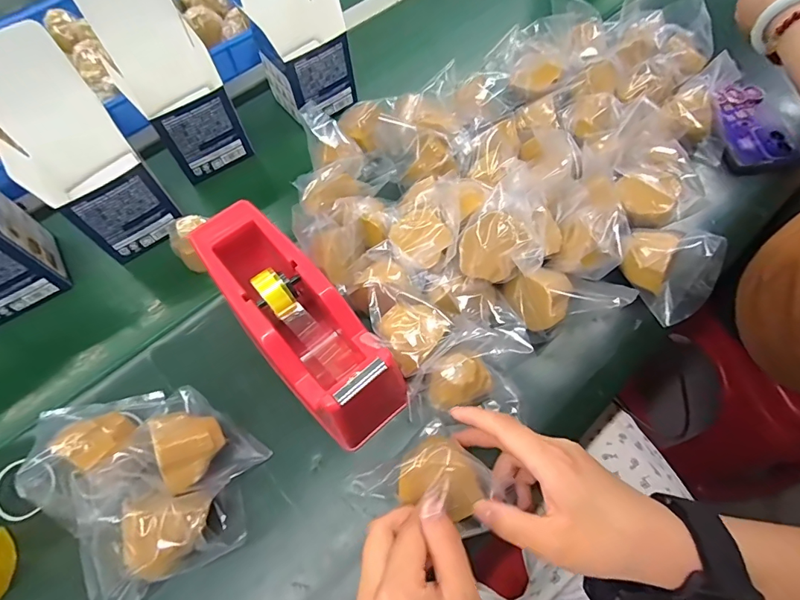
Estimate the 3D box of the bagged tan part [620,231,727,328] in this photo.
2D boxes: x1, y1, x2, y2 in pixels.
[{"bbox_3d":[0.236,-0.031,0.378,0.048,0.081,0.081,-32,66,-14],"label":"bagged tan part"}]

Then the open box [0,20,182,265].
[{"bbox_3d":[-0.295,-0.132,0.397,0.093,0.172,0.096,-39,68,-17],"label":"open box"}]

